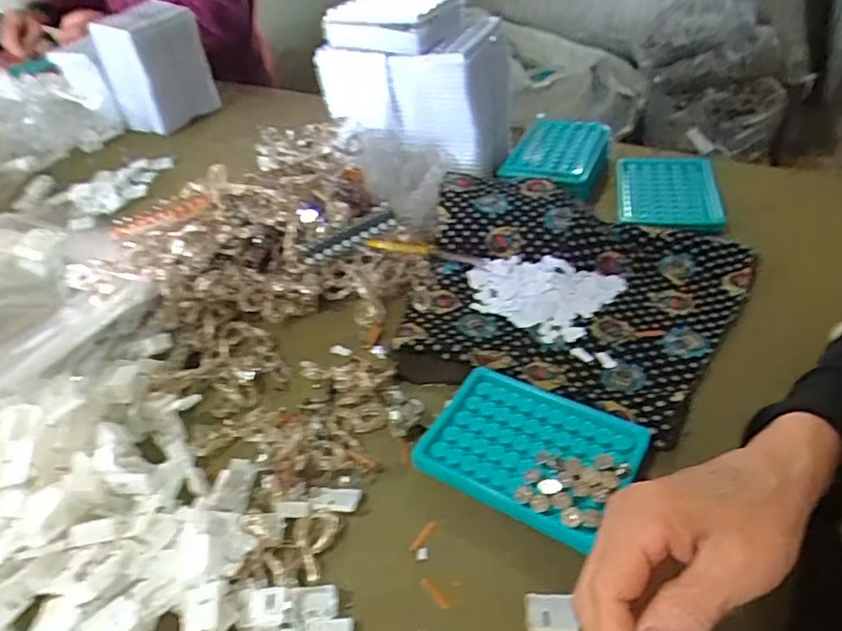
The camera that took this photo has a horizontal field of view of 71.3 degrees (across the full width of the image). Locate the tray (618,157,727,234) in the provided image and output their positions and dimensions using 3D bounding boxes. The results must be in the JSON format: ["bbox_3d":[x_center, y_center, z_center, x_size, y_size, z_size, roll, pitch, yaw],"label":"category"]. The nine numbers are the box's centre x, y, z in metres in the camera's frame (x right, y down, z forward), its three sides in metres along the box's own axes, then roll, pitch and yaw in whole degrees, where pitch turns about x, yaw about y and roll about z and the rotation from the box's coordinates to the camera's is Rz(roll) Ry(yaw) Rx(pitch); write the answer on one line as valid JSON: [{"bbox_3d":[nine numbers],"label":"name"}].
[{"bbox_3d":[0.261,-0.135,0.620,0.097,0.013,0.147,5,41,14],"label":"tray"}]

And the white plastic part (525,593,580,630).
[{"bbox_3d":[0.072,0.165,0.326,0.027,0.004,0.020,-4,39,4],"label":"white plastic part"}]

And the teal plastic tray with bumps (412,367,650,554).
[{"bbox_3d":[0.074,0.089,0.400,0.133,0.021,0.101,19,46,28],"label":"teal plastic tray with bumps"}]

